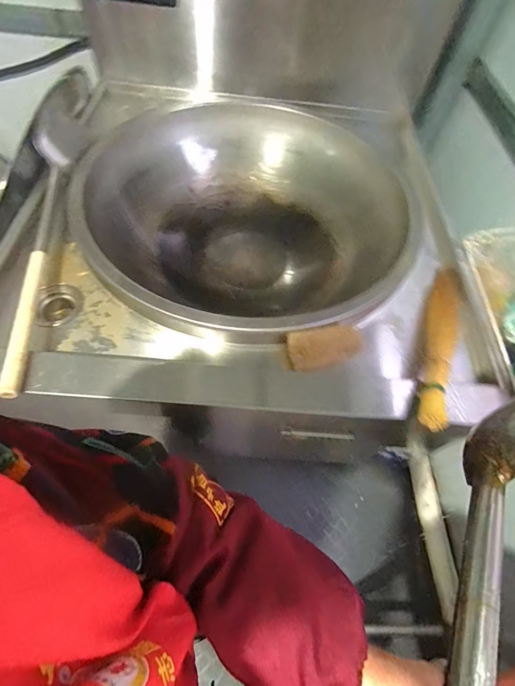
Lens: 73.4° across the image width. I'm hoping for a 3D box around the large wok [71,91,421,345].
[{"bbox_3d":[0.009,-0.325,0.994,0.868,0.302,0.834,2,59,-3],"label":"large wok"}]

